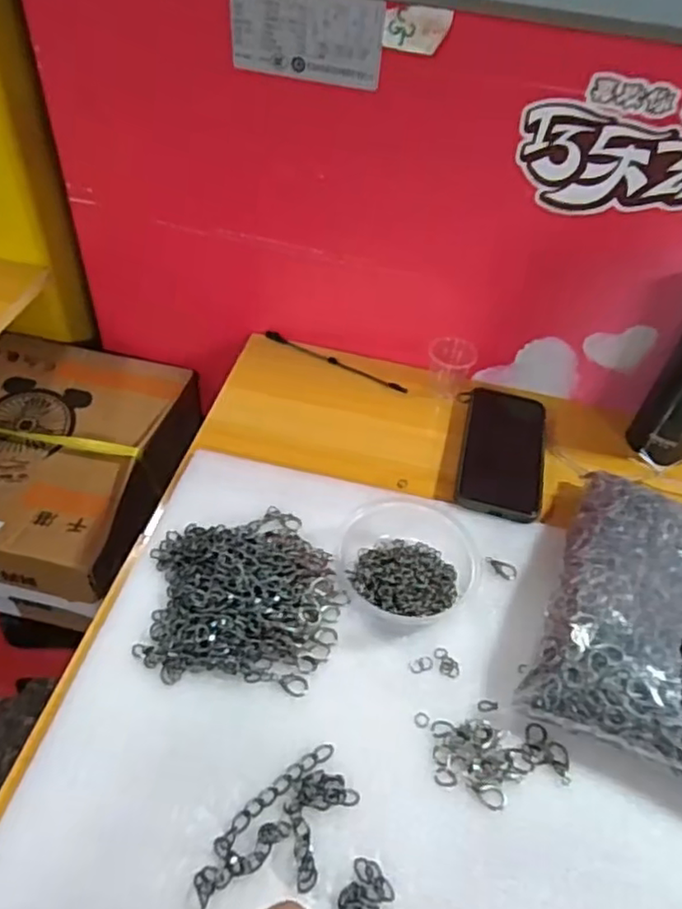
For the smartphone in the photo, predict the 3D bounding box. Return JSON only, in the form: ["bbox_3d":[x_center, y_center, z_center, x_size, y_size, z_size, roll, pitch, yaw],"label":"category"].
[{"bbox_3d":[0.164,-0.005,0.662,0.080,0.015,0.172,13,48,5],"label":"smartphone"}]

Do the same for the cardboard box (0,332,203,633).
[{"bbox_3d":[-0.358,0.027,0.802,0.299,0.148,0.309,12,48,4],"label":"cardboard box"}]

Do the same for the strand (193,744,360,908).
[{"bbox_3d":[-0.039,0.246,0.419,0.112,0.008,0.061,-27,56,-27],"label":"strand"}]

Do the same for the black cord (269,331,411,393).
[{"bbox_3d":[-0.008,-0.107,0.758,0.182,0.011,0.016,25,50,15],"label":"black cord"}]

